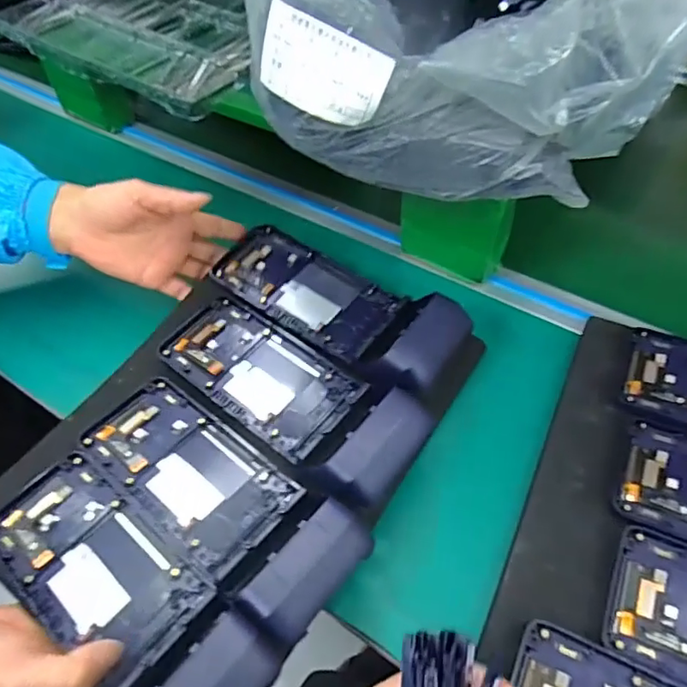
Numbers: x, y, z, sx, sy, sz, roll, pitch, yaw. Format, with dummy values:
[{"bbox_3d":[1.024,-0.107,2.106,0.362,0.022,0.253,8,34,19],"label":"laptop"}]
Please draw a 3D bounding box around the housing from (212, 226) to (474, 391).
[{"bbox_3d":[-0.008,-0.040,0.466,0.230,0.055,0.086,30,61,23],"label":"housing"}]

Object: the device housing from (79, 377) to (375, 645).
[{"bbox_3d":[-0.089,0.098,0.374,0.224,0.033,0.081,25,56,36],"label":"device housing"}]

